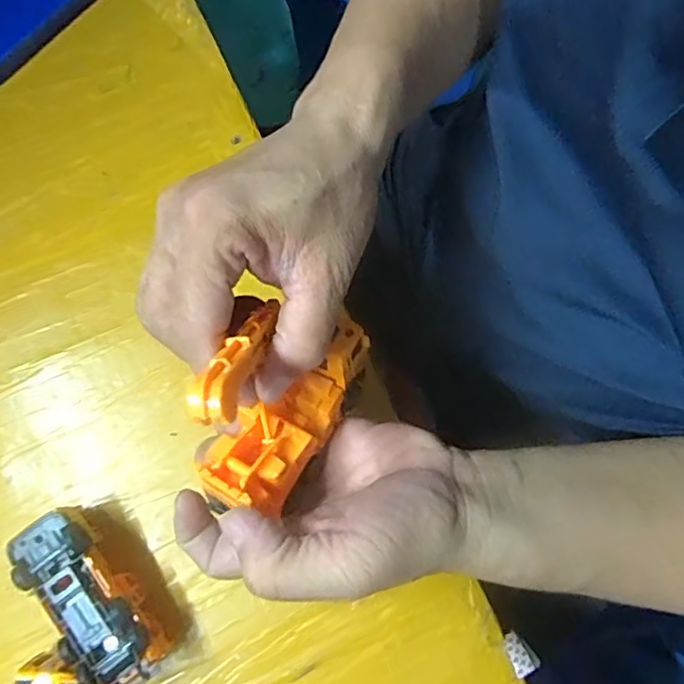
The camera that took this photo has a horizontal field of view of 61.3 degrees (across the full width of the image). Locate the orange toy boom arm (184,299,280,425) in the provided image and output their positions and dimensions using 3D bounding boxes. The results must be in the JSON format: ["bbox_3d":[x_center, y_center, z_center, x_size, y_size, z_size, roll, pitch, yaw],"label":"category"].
[{"bbox_3d":[-0.038,0.005,0.219,0.016,0.077,0.011,12,118,3],"label":"orange toy boom arm"}]

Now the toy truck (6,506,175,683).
[{"bbox_3d":[-0.140,0.144,0.326,0.042,0.041,0.101,-33,79,-6],"label":"toy truck"}]

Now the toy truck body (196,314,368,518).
[{"bbox_3d":[-0.020,0.036,0.265,0.038,0.032,0.100,40,58,8],"label":"toy truck body"}]

